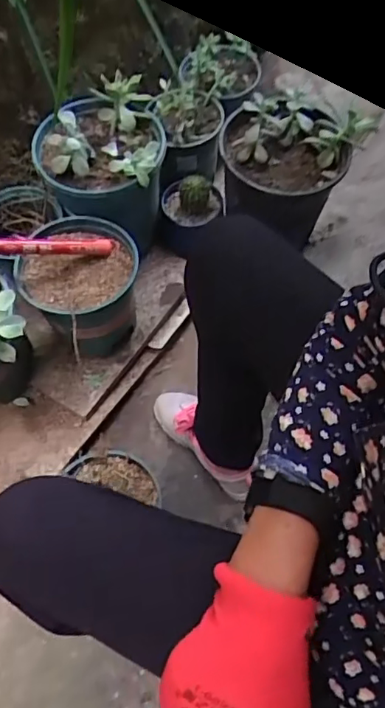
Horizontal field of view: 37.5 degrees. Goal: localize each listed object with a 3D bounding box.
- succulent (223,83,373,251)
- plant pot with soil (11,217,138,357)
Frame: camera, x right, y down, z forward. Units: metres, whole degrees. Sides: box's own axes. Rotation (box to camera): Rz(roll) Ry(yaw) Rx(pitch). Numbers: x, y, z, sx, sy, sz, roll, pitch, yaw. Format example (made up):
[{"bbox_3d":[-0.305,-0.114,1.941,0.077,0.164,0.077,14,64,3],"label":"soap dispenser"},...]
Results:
[{"bbox_3d":[0.159,-0.315,0.979,0.186,0.211,0.211,32,66,14],"label":"succulent"},{"bbox_3d":[-0.170,-0.098,0.891,0.170,0.184,0.142,-22,63,-14],"label":"plant pot with soil"}]

